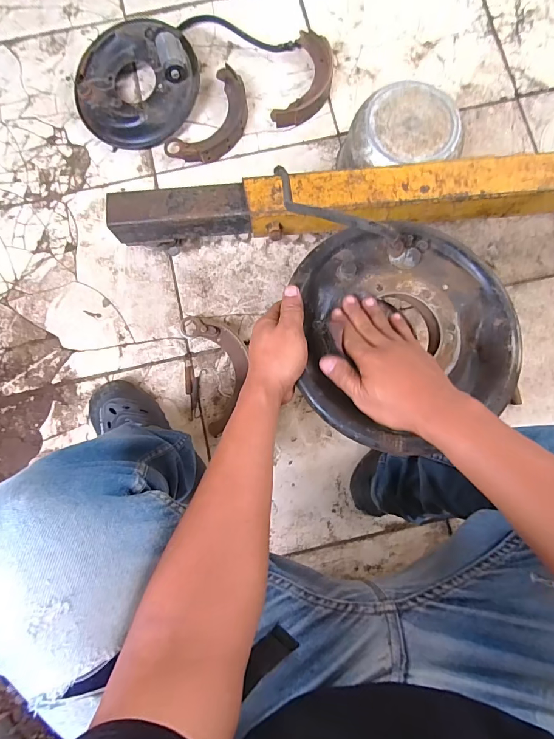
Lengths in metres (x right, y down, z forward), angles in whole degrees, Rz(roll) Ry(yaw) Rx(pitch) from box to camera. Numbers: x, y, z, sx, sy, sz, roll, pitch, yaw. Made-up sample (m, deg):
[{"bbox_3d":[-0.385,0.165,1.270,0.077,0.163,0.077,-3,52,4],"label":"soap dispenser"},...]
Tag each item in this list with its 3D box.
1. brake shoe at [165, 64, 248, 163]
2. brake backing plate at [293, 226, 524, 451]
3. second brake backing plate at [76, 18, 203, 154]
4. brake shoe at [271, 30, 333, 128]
[{"bbox_3d":[-0.131,-0.521,0.782,0.115,0.034,0.216,36,86,4],"label":"brake shoe"},{"bbox_3d":[0.149,-0.042,0.414,0.242,0.054,0.253,0,85,1],"label":"brake backing plate"},{"bbox_3d":[-0.299,-0.598,0.774,0.264,0.080,0.239,-3,85,1],"label":"second brake backing plate"},{"bbox_3d":[0.066,-0.610,0.784,0.094,0.029,0.218,18,85,3],"label":"brake shoe"}]

